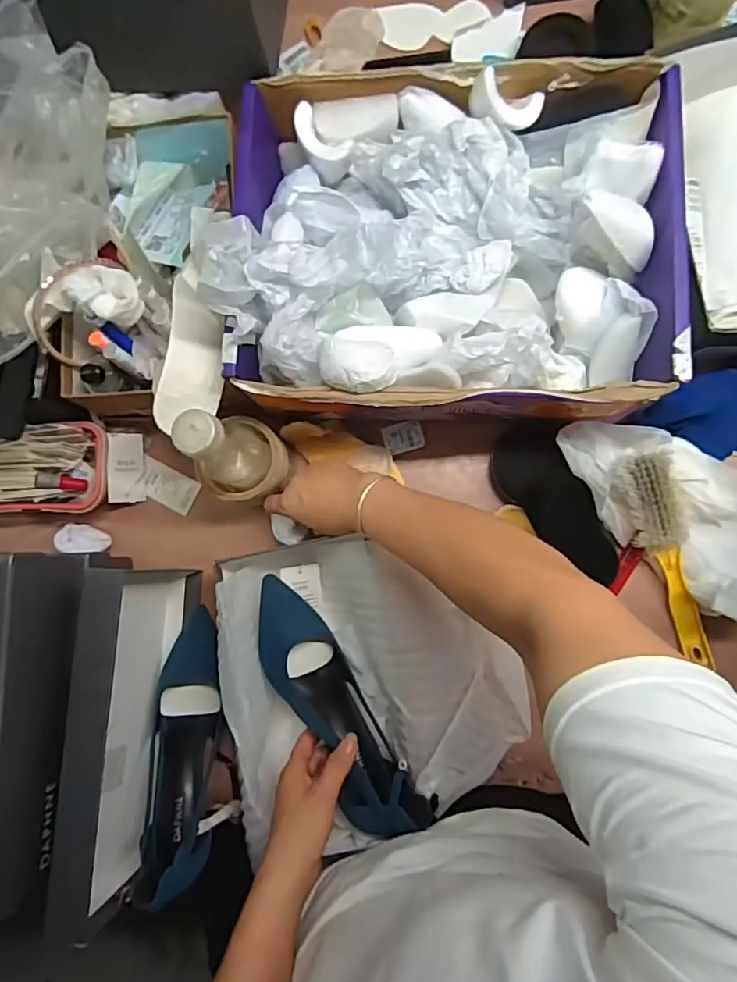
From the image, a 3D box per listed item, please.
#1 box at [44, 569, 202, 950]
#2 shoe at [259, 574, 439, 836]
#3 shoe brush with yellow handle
[{"bbox_3d":[-0.228,0.224,0.545,0.050,0.169,0.296,1,84,6],"label":"box"},{"bbox_3d":[-0.037,0.210,0.550,0.074,0.074,0.264,-37,65,1],"label":"shoe"},{"bbox_3d":[0.306,0.068,0.561,0.057,0.033,0.216,-18,95,3],"label":"shoe brush with yellow handle"}]

